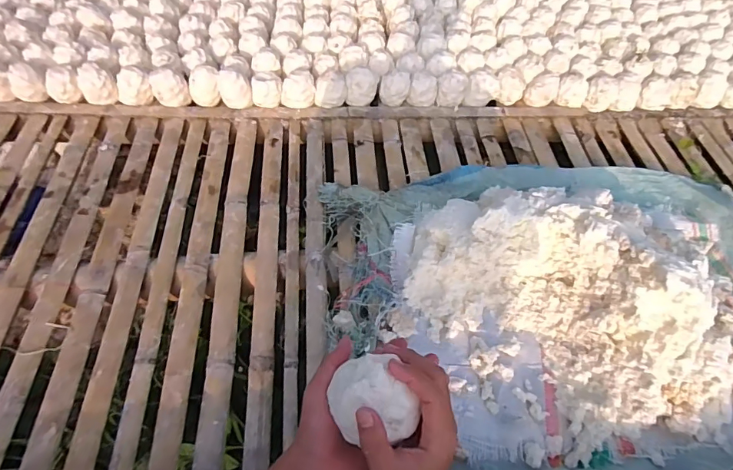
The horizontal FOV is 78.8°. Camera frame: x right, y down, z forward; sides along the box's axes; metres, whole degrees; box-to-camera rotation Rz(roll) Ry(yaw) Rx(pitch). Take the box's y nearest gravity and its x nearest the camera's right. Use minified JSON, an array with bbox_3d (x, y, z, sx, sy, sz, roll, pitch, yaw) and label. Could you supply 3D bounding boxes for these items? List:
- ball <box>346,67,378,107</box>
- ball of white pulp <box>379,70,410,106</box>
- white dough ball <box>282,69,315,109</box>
[{"bbox_3d":[-0.014,-0.396,1.191,0.084,0.080,0.087,2,56,-3],"label":"ball"},{"bbox_3d":[0.076,-0.395,1.197,0.076,0.083,0.073,2,56,-3],"label":"ball of white pulp"},{"bbox_3d":[-0.180,-0.379,1.174,0.086,0.072,0.090,2,58,-3],"label":"white dough ball"}]

